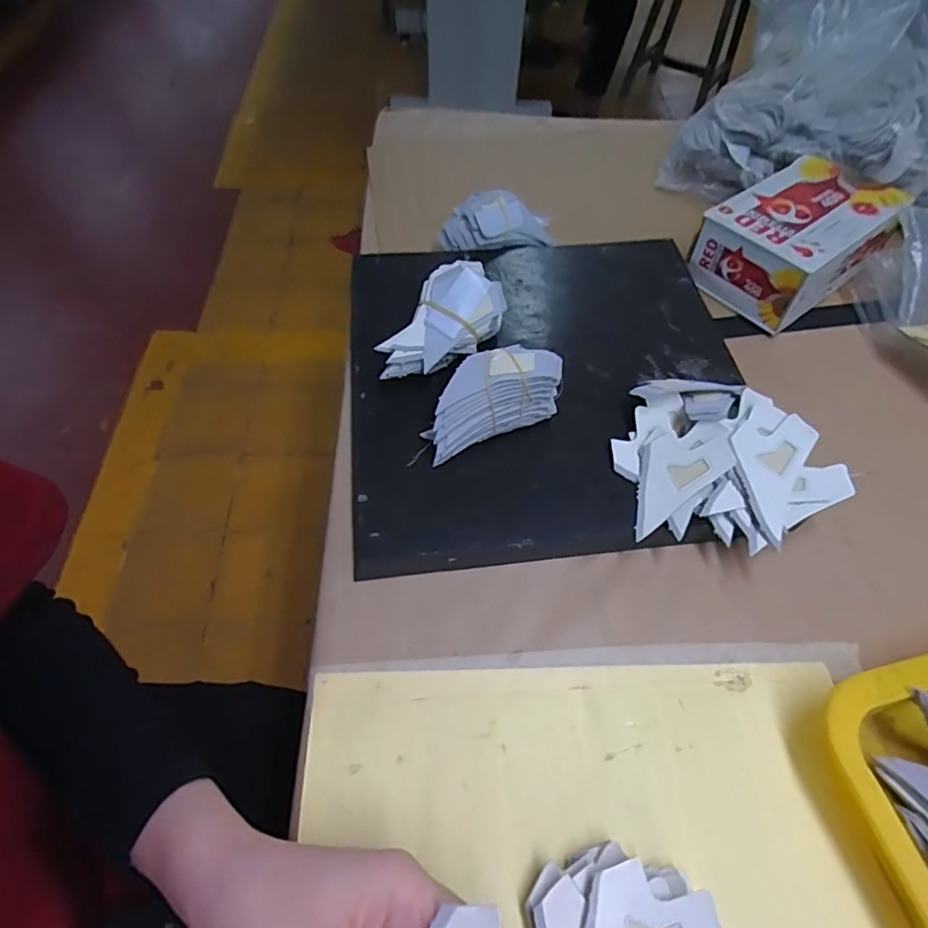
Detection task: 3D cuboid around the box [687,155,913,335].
[{"bbox_3d":[0.298,-0.202,0.514,0.149,0.075,0.110,-30,63,-20],"label":"box"}]

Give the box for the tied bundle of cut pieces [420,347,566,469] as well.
[{"bbox_3d":[0.015,-0.048,0.388,0.095,0.050,0.048,-20,60,-14],"label":"tied bundle of cut pieces"}]

